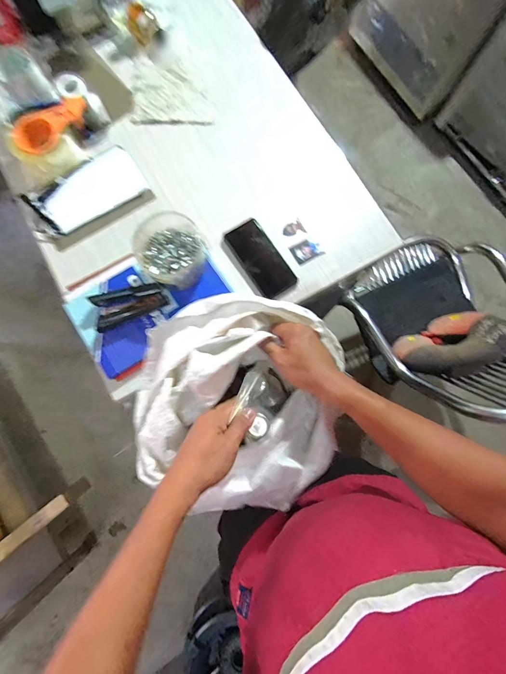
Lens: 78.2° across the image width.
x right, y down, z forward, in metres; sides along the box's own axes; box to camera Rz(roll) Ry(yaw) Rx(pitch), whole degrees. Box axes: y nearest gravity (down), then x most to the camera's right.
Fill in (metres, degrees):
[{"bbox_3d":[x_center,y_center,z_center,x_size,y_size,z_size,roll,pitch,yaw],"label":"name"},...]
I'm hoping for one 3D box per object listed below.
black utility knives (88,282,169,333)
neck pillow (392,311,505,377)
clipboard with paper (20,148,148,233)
[{"bbox_3d":[-0.229,-0.066,0.568,0.130,0.038,0.070,-27,80,-7],"label":"black utility knives"},{"bbox_3d":[0.626,0.024,0.980,0.323,0.202,0.166,-26,80,-6],"label":"neck pillow"},{"bbox_3d":[-0.346,-0.310,0.649,0.222,0.016,0.137,-31,81,-7],"label":"clipboard with paper"}]

